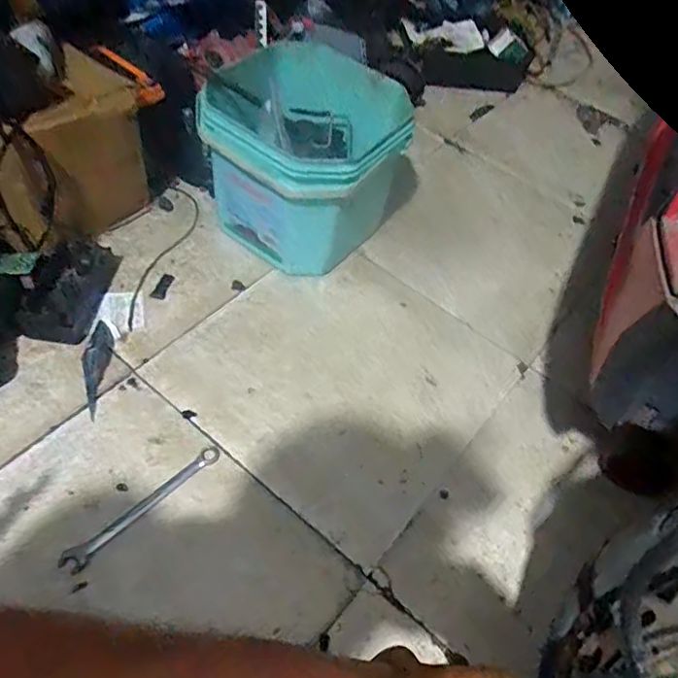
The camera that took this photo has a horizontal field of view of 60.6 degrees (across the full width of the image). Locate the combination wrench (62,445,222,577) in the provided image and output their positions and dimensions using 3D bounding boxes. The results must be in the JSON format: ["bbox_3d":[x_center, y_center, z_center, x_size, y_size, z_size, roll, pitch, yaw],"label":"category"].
[{"bbox_3d":[-0.220,0.191,0.665,0.199,0.010,0.023,-36,67,-30],"label":"combination wrench"}]

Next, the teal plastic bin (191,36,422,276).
[{"bbox_3d":[-0.038,-0.259,0.900,0.235,0.227,0.286,42,58,20],"label":"teal plastic bin"}]

